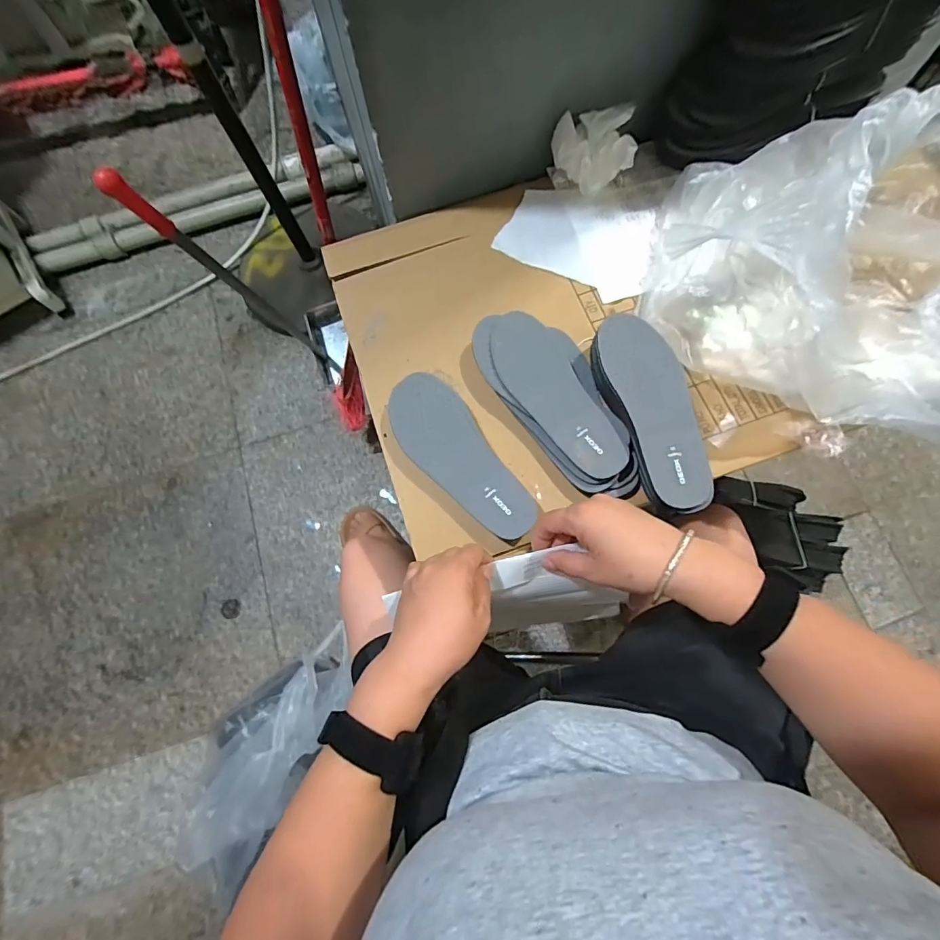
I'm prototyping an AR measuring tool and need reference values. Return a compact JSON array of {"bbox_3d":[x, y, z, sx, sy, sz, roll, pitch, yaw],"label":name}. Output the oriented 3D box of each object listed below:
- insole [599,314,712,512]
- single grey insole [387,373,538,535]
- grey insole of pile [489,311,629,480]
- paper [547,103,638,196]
[{"bbox_3d":[0.180,-0.062,0.426,0.069,0.004,0.195,-16,75,-2],"label":"insole"},{"bbox_3d":[-0.011,-0.016,0.454,0.076,0.009,0.198,-38,78,-8],"label":"single grey insole"},{"bbox_3d":[0.088,-0.079,0.454,0.070,0.012,0.194,-33,77,-7],"label":"grey insole of pile"},{"bbox_3d":[0.148,-0.374,0.534,0.092,0.061,0.068,-12,76,-2],"label":"paper"}]

